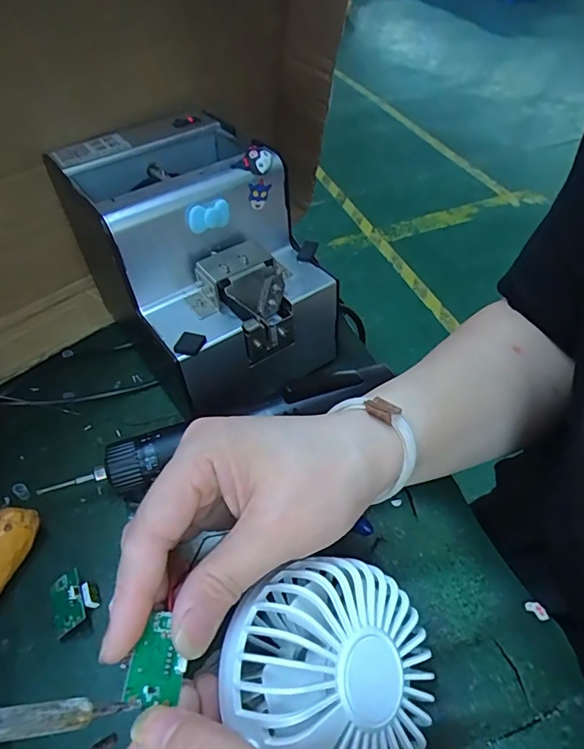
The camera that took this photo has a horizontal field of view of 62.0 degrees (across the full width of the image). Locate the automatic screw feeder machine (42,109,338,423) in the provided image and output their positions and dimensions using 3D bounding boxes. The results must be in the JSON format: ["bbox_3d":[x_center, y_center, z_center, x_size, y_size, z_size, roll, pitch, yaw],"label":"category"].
[{"bbox_3d":[-0.067,-0.080,0.360,0.131,0.148,0.183,-28,51,-20],"label":"automatic screw feeder machine"}]

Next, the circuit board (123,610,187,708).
[{"bbox_3d":[-0.050,0.104,0.181,0.020,0.004,0.029,15,51,-20],"label":"circuit board"}]

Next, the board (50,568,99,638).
[{"bbox_3d":[-0.121,0.125,0.269,0.024,0.014,0.031,-23,50,-17],"label":"board"}]

